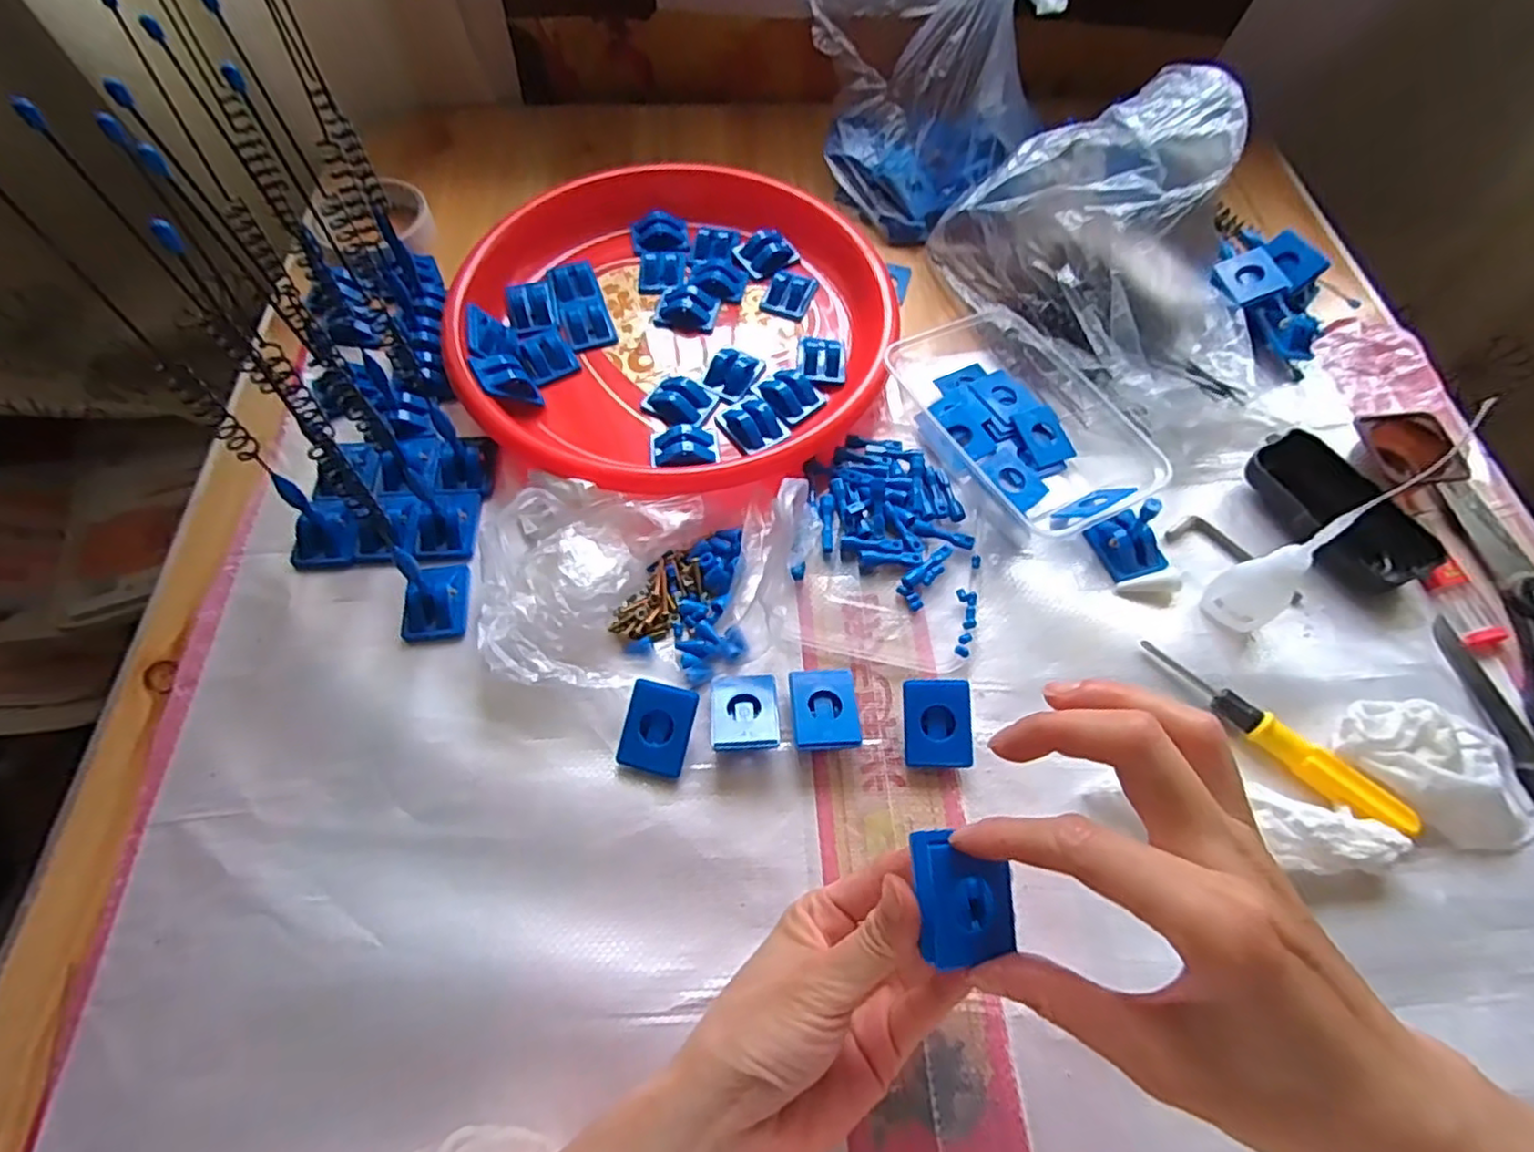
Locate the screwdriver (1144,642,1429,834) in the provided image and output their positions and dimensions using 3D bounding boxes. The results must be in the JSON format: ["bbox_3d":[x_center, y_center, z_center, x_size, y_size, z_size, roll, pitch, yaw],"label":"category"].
[{"bbox_3d":[0.258,0.082,0.355,0.138,0.014,0.018,37,67,17],"label":"screwdriver"}]

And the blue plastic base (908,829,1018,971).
[{"bbox_3d":[0.071,0.116,0.253,0.034,0.015,0.041,-3,84,-16],"label":"blue plastic base"}]

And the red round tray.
[{"bbox_3d":[-0.064,-0.176,0.473,0.282,0.037,0.272,0,61,-1],"label":"red round tray"}]

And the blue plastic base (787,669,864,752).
[{"bbox_3d":[0.030,0.071,0.362,0.034,0.017,0.043,-4,62,-3],"label":"blue plastic base"}]

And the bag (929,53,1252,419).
[{"bbox_3d":[0.234,-0.216,0.448,0.124,0.132,0.225,-27,65,-15],"label":"bag"}]

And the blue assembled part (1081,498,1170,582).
[{"bbox_3d":[0.217,-0.021,0.407,0.035,0.030,0.039,-14,63,-9],"label":"blue assembled part"}]

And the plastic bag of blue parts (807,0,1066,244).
[{"bbox_3d":[0.109,-0.362,0.511,0.181,0.153,0.122,21,63,10],"label":"plastic bag of blue parts"}]

